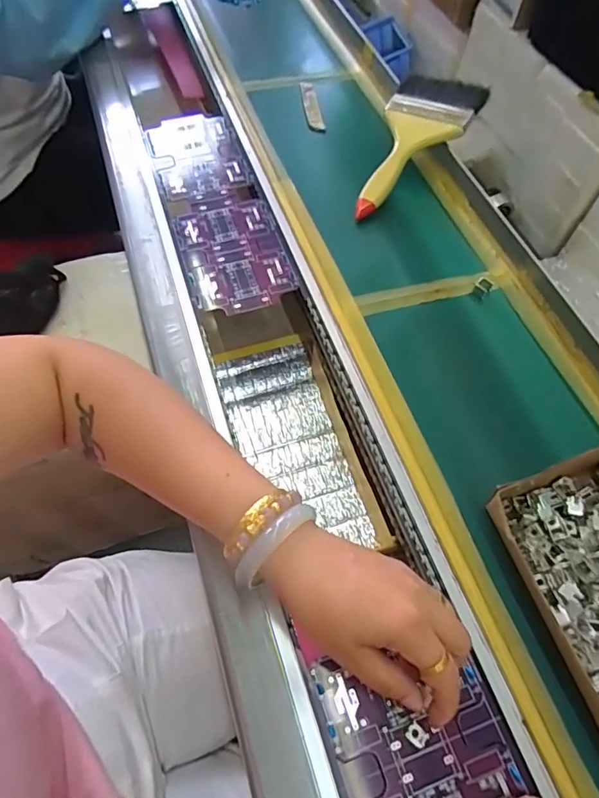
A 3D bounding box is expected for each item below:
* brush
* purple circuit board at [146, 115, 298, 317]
[{"bbox_3d":[0.115,-0.280,0.549,0.093,0.014,0.204,31,76,18],"label":"brush"},{"bbox_3d":[-0.095,-0.222,0.560,0.103,0.010,0.315,-16,62,-9],"label":"purple circuit board"}]

